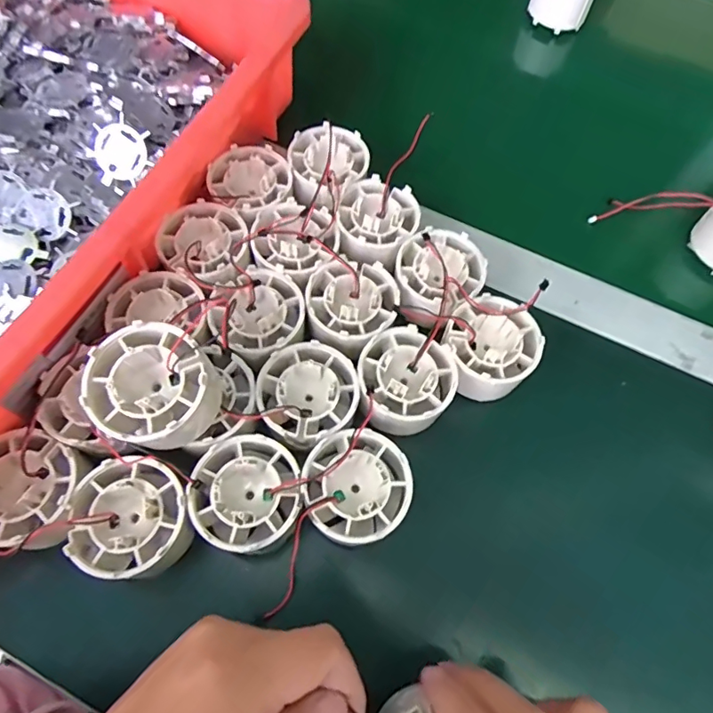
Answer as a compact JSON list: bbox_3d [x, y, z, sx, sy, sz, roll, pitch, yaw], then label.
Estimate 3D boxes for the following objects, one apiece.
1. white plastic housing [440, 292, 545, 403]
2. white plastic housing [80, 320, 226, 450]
[{"bbox_3d":[0.074,-0.004,0.282,0.051,0.034,0.050,1,65,-3],"label":"white plastic housing"},{"bbox_3d":[-0.089,0.017,0.228,0.054,0.043,0.052,1,65,-3],"label":"white plastic housing"}]

